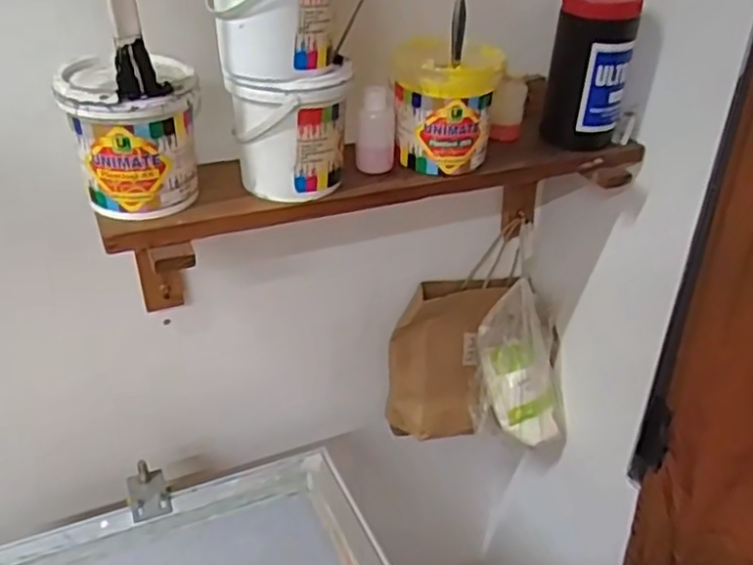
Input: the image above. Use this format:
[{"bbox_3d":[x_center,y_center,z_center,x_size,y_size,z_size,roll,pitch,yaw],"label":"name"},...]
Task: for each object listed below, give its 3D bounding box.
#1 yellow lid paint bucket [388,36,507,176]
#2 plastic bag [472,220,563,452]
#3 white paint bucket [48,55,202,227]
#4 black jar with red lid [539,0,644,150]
[{"bbox_3d":[0.078,-0.203,0.768,0.111,0.139,0.099,4,33,6],"label":"yellow lid paint bucket"},{"bbox_3d":[0.223,0.089,1.094,0.152,0.361,0.051,-6,11,-9],"label":"plastic bag"},{"bbox_3d":[-0.232,-0.141,0.677,0.121,0.129,0.102,-8,33,-12],"label":"white paint bucket"},{"bbox_3d":[0.255,-0.256,0.829,0.095,0.178,0.096,9,34,15],"label":"black jar with red lid"}]

